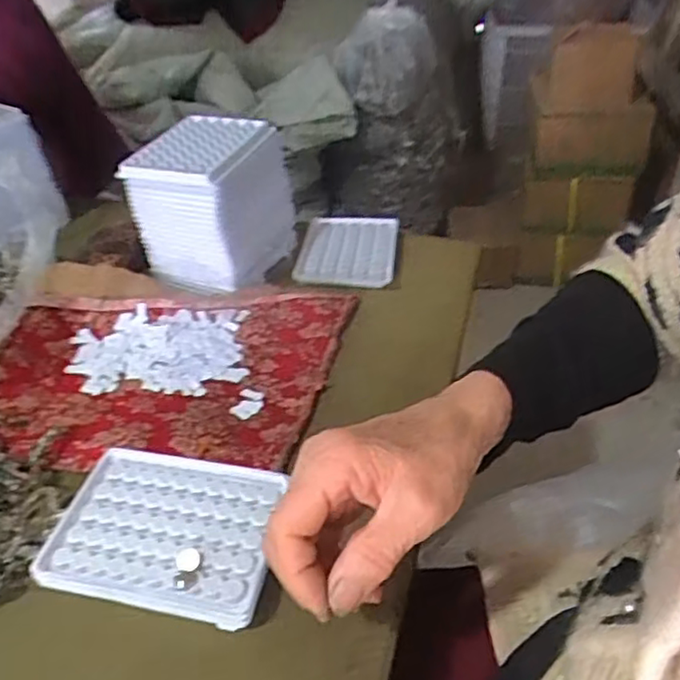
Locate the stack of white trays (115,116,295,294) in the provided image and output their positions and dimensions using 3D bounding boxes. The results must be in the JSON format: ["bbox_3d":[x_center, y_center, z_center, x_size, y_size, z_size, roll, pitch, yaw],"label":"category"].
[{"bbox_3d":[-0.114,-0.129,0.610,0.105,0.121,0.139,16,40,21],"label":"stack of white trays"}]

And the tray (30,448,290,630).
[{"bbox_3d":[-0.103,0.115,0.390,0.130,0.022,0.095,7,37,10],"label":"tray"}]

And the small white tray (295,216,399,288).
[{"bbox_3d":[0.010,-0.097,0.662,0.096,0.010,0.124,4,37,7],"label":"small white tray"}]

